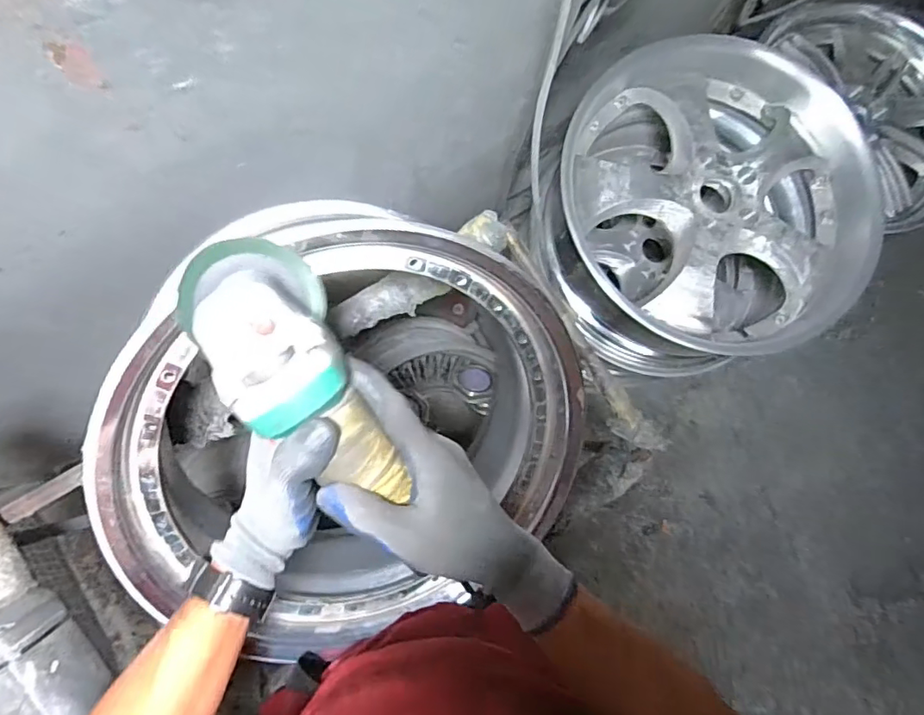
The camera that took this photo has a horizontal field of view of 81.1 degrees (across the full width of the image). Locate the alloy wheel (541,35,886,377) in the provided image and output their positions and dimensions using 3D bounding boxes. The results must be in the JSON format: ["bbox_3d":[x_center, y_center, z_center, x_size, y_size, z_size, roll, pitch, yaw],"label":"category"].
[{"bbox_3d":[0.379,-0.232,0.929,0.440,0.274,0.495,-33,87,-9],"label":"alloy wheel"}]

